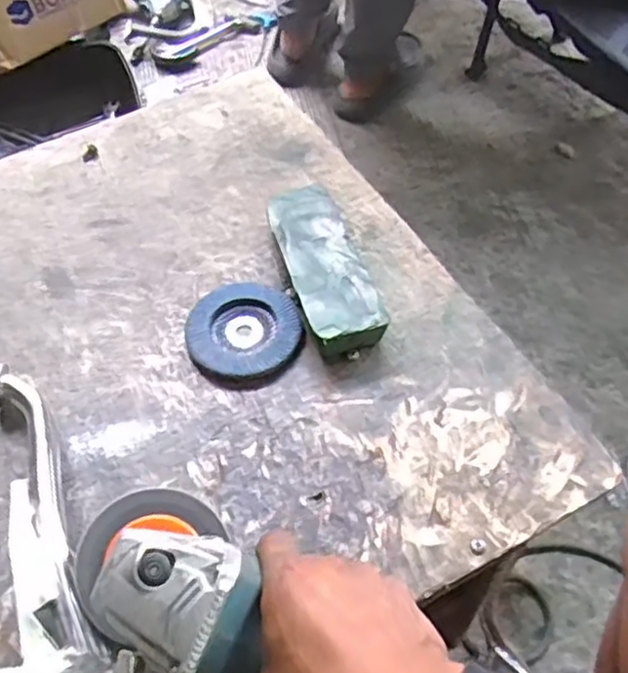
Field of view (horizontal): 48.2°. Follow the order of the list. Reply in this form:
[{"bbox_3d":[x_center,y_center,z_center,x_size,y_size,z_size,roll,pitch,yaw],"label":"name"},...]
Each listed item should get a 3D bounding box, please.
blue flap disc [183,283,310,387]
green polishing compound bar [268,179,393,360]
[{"bbox_3d":[-0.059,-0.004,0.591,0.093,0.015,0.095,-1,55,1],"label":"blue flap disc"},{"bbox_3d":[0.007,-0.059,0.612,0.063,0.040,0.179,-15,56,-9],"label":"green polishing compound bar"}]

